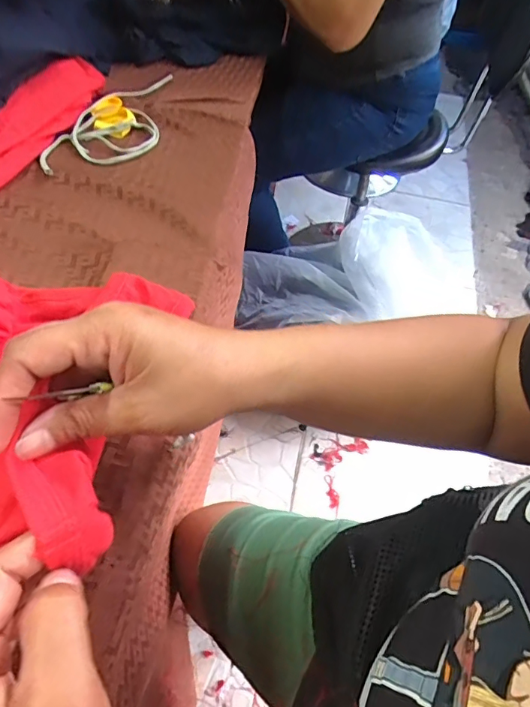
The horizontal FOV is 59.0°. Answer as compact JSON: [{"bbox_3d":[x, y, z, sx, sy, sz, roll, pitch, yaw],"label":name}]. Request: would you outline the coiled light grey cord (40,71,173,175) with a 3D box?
[{"bbox_3d":[-0.186,-0.323,0.638,0.110,0.016,0.302,17,53,8],"label":"coiled light grey cord"}]

